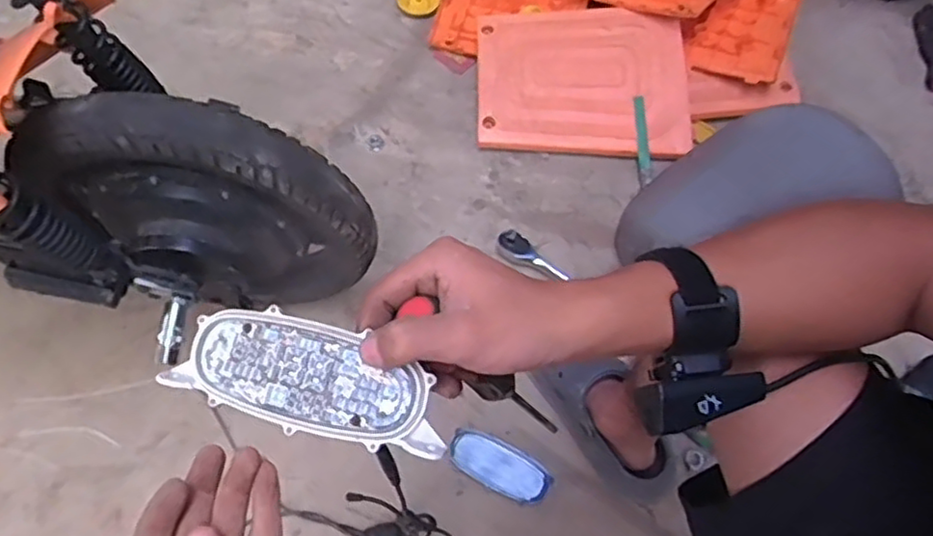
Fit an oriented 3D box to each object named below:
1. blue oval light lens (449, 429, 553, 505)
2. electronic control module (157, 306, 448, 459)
[{"bbox_3d":[0.041,0.244,0.828,0.127,0.024,0.054,24,65,12],"label":"blue oval light lens"},{"bbox_3d":[-0.080,0.056,0.345,0.145,0.015,0.053,16,82,10],"label":"electronic control module"}]

